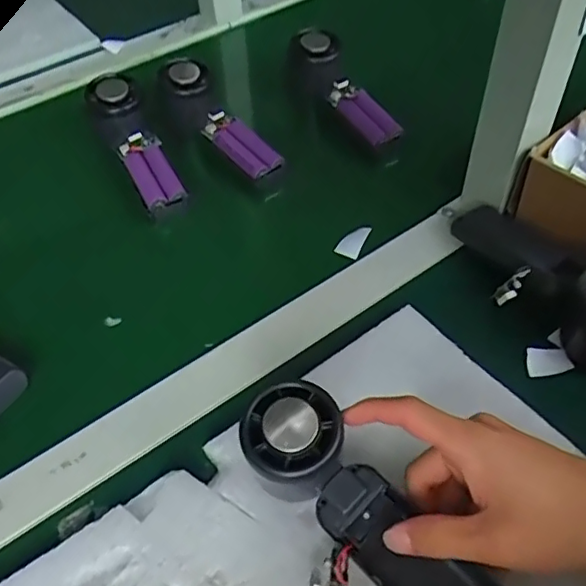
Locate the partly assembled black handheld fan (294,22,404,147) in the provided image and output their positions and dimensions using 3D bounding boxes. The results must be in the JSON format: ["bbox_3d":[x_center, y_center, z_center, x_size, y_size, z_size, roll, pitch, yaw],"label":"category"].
[{"bbox_3d":[0.051,-0.201,0.589,0.042,0.033,0.146,-29,75,-19],"label":"partly assembled black handheld fan"}]

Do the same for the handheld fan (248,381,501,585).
[{"bbox_3d":[0.031,0.120,0.308,0.063,0.035,0.159,-36,72,-24],"label":"handheld fan"}]

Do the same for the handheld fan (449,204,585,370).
[{"bbox_3d":[0.178,-0.018,0.423,0.062,0.054,0.166,-24,53,-16],"label":"handheld fan"}]

